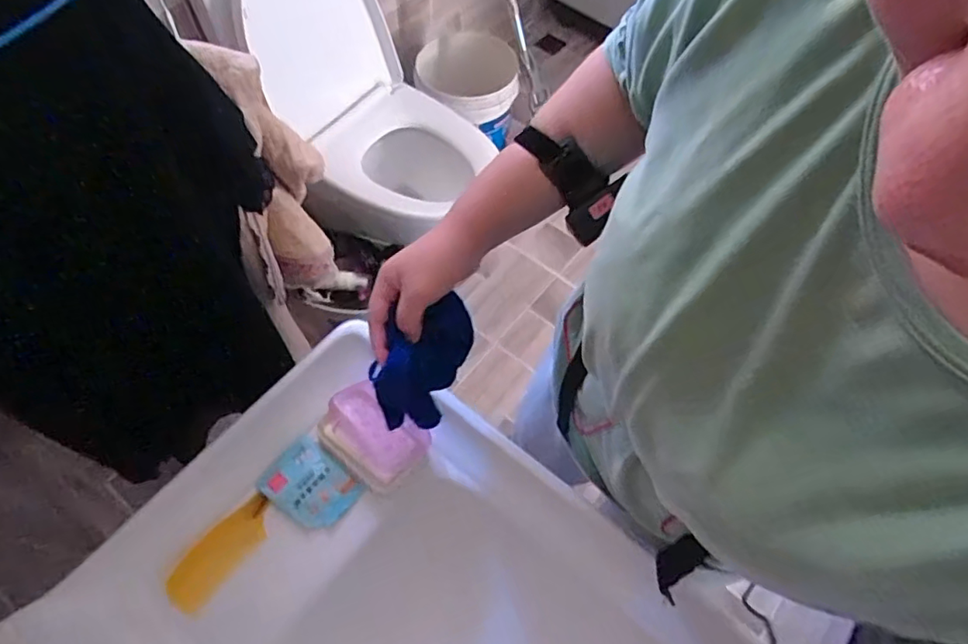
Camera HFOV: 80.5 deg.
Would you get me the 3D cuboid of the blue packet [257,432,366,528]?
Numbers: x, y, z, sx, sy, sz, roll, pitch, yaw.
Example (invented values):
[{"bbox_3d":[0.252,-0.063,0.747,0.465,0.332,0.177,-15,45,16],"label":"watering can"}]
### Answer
[{"bbox_3d":[-0.195,0.181,0.641,0.096,0.015,0.078,37,66,18],"label":"blue packet"}]

